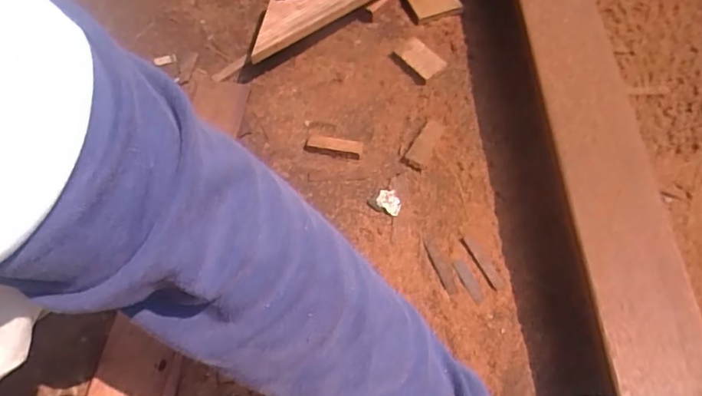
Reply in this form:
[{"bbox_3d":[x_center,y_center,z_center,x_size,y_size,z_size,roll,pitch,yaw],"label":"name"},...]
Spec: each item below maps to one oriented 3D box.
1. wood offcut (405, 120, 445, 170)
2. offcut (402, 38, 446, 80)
[{"bbox_3d":[0.091,-0.067,0.626,0.027,0.005,0.073,29,61,-3],"label":"wood offcut"},{"bbox_3d":[0.091,-0.182,0.680,0.037,0.015,0.059,-39,68,-17],"label":"offcut"}]

